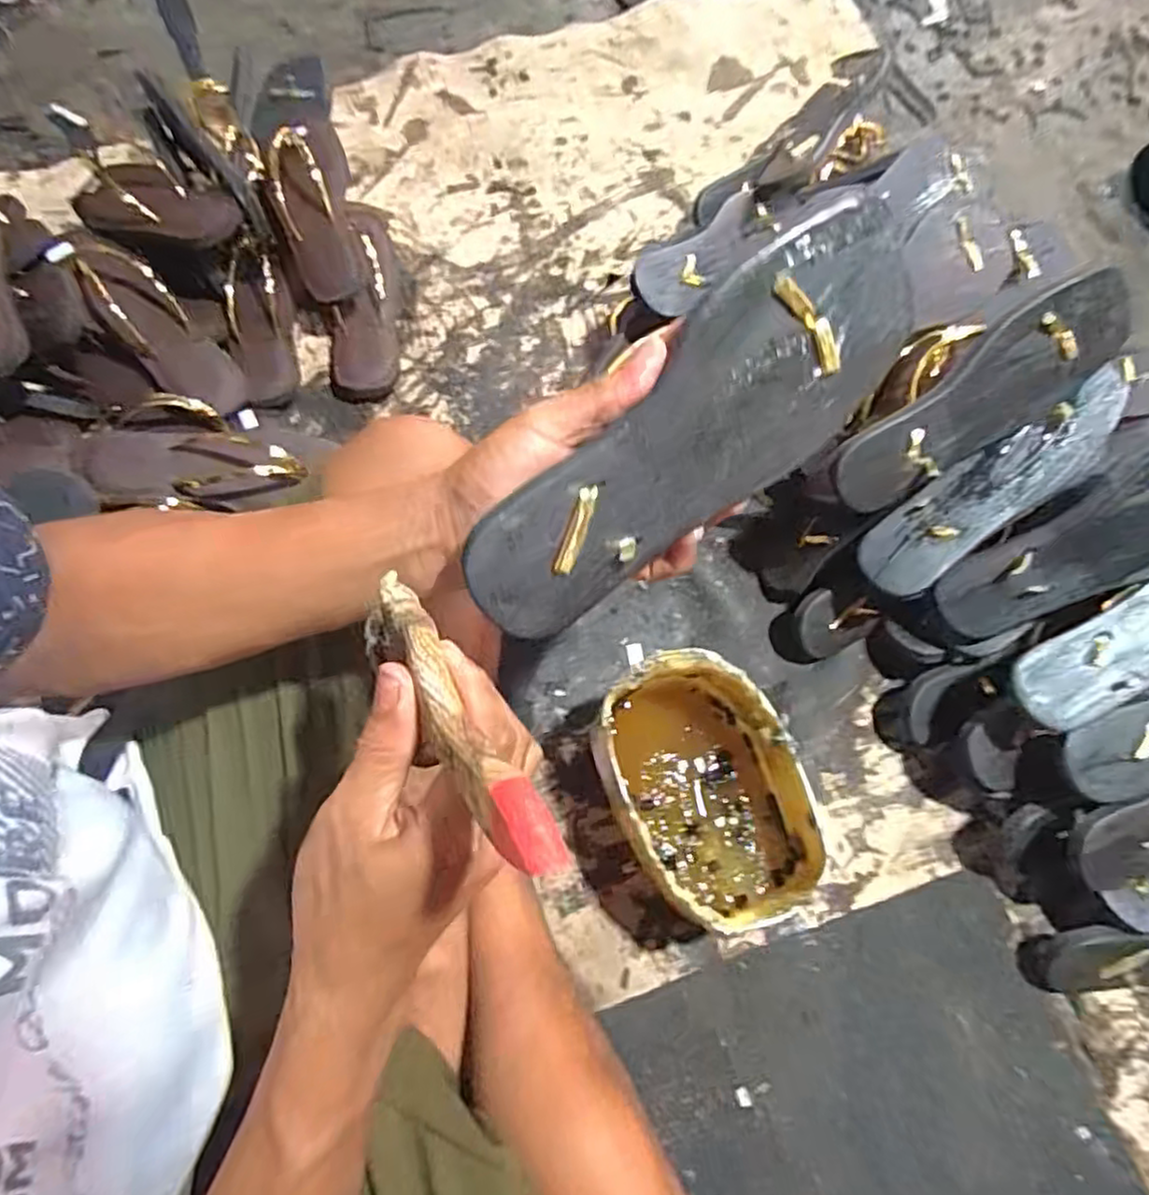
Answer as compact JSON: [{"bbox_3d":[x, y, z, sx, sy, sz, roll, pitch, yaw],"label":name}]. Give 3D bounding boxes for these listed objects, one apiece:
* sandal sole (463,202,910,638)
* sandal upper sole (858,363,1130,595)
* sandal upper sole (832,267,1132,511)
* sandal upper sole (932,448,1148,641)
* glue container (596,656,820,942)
[{"bbox_3d":[0.053,-0.070,0.314,0.233,0.006,0.083,-40,114,1],"label":"sandal sole"},{"bbox_3d":[0.334,-0.088,0.559,0.234,0.014,0.063,-38,75,9],"label":"sandal upper sole"},{"bbox_3d":[0.303,-0.146,0.535,0.226,0.018,0.088,-34,116,10],"label":"sandal upper sole"},{"bbox_3d":[0.395,-0.044,0.524,0.240,0.017,0.080,-34,72,26],"label":"sandal upper sole"},{"bbox_3d":[0.100,0.151,0.563,0.130,0.112,0.191,-22,73,-8],"label":"glue container"}]

